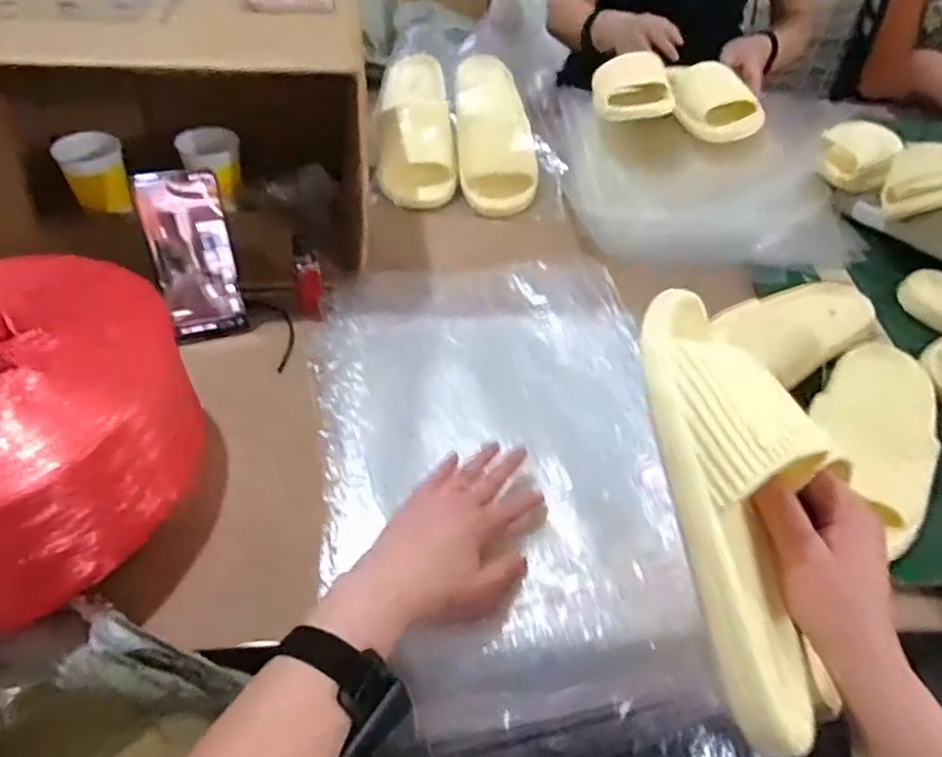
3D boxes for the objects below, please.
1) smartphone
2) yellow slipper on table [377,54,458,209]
[{"bbox_3d":[-0.267,-0.115,0.646,0.073,0.161,0.014,-13,25,-14],"label":"smartphone"},{"bbox_3d":[-0.075,-0.340,0.900,0.098,0.061,0.239,-3,65,-6],"label":"yellow slipper on table"}]

